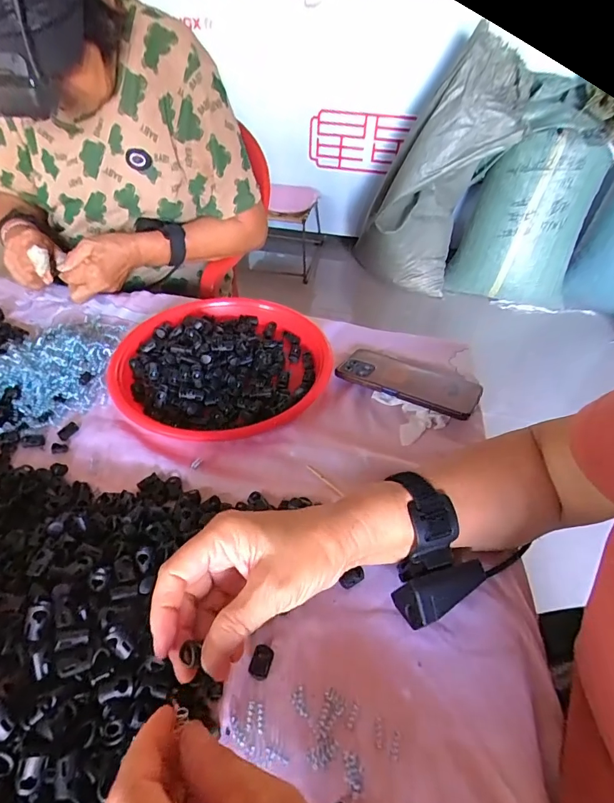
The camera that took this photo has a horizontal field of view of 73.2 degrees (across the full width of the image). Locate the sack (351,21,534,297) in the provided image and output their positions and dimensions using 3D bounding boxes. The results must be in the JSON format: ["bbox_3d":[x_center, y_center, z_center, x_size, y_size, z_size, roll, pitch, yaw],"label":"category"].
[{"bbox_3d":[0.469,-0.783,1.449,0.356,0.769,0.203,3,40,-29],"label":"sack"}]

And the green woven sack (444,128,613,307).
[{"bbox_3d":[0.755,-0.611,1.430,0.395,0.519,0.151,14,48,11],"label":"green woven sack"}]

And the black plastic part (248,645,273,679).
[{"bbox_3d":[-0.032,0.183,0.291,0.013,0.008,0.020,15,46,13],"label":"black plastic part"}]

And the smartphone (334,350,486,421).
[{"bbox_3d":[0.122,-0.028,0.499,0.163,0.010,0.081,22,38,24],"label":"smartphone"}]

